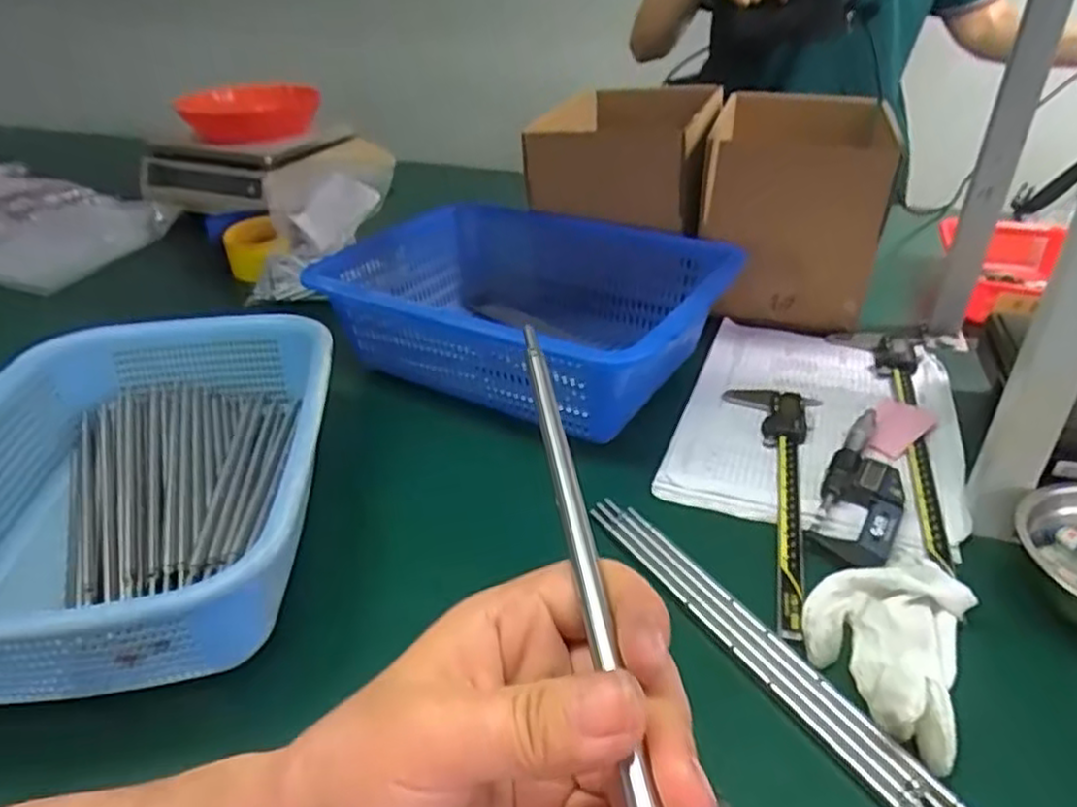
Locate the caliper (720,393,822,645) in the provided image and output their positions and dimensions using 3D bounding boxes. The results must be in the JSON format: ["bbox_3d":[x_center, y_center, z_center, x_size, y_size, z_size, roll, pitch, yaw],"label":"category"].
[{"bbox_3d":[0.175,0.063,0.531,0.069,0.016,0.267,6,34,13],"label":"caliper"}]

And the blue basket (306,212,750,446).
[{"bbox_3d":[-0.010,-0.086,0.696,0.343,0.120,0.262,15,36,23],"label":"blue basket"}]

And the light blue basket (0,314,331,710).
[{"bbox_3d":[-0.265,0.049,0.489,0.239,0.090,0.324,-5,33,-6],"label":"light blue basket"}]

